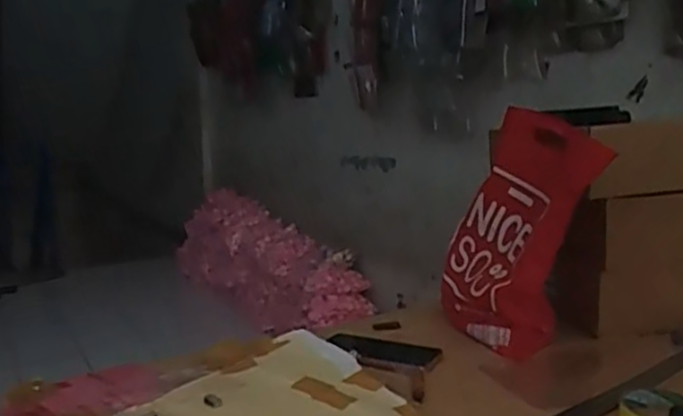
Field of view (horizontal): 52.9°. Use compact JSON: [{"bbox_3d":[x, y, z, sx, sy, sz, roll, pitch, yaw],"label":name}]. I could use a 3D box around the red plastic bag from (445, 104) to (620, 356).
[{"bbox_3d":[0.255,0.030,1.008,0.085,0.327,0.259,15,18,-21],"label":"red plastic bag"}]

